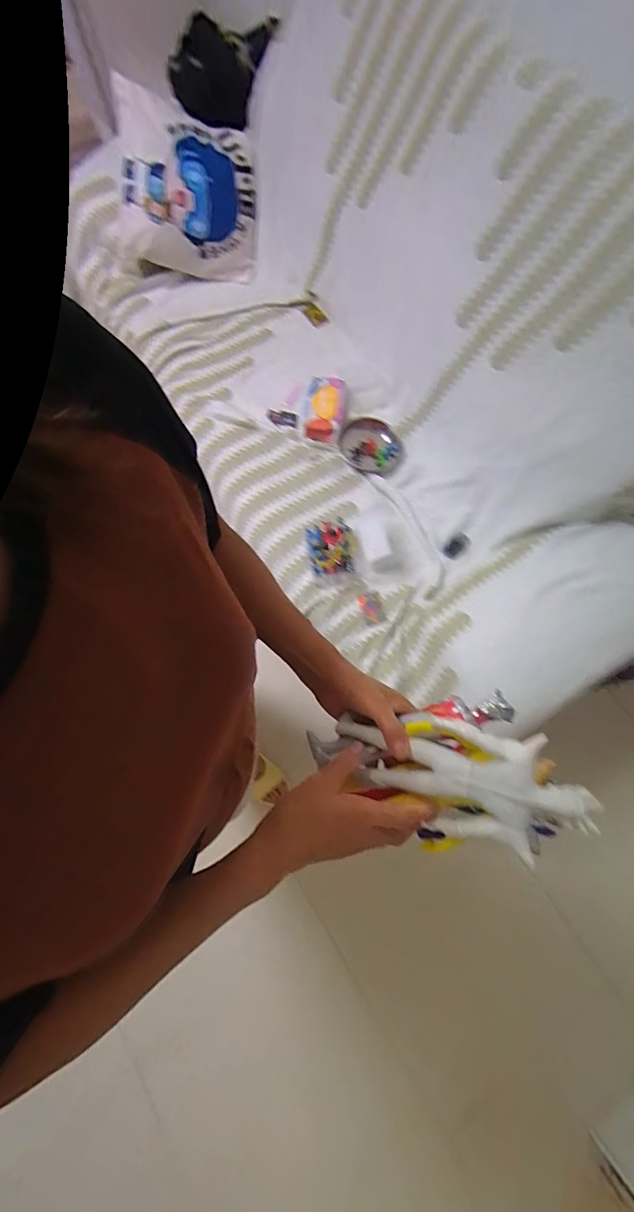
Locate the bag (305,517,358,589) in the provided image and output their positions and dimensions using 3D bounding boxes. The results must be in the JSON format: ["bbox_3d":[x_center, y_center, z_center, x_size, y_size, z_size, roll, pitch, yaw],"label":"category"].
[{"bbox_3d":[0.044,-0.141,1.118,0.123,0.063,0.157,-8,73,-3],"label":"bag"}]

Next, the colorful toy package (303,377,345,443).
[{"bbox_3d":[0.020,-0.567,1.235,0.119,0.062,0.194,5,72,1],"label":"colorful toy package"}]

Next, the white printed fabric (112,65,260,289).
[{"bbox_3d":[-0.370,-1.208,1.260,0.372,0.082,0.402,-2,114,-12],"label":"white printed fabric"}]

